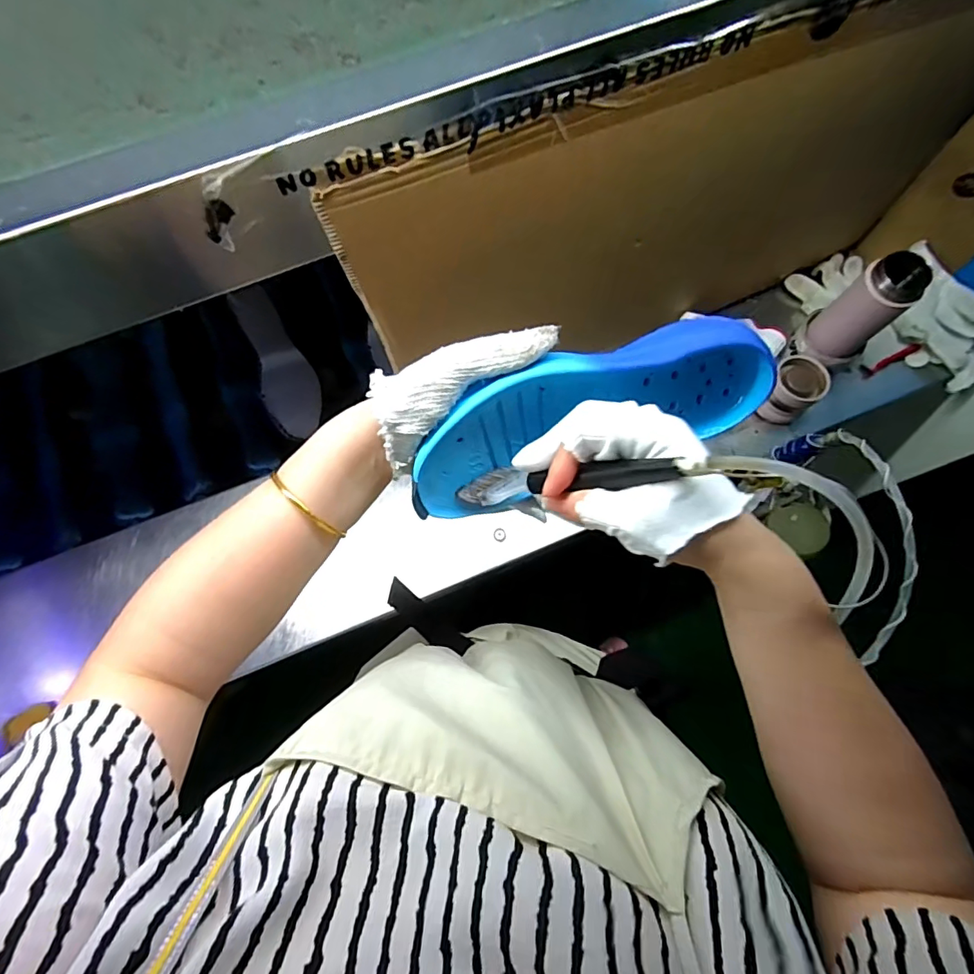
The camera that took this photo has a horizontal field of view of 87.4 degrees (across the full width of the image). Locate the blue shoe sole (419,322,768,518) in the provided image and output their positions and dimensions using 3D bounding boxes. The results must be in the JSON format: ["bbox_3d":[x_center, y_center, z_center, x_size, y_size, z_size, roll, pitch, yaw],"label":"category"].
[{"bbox_3d":[0.066,-0.051,0.345,0.246,0.090,0.048,-17,36,-5],"label":"blue shoe sole"}]

